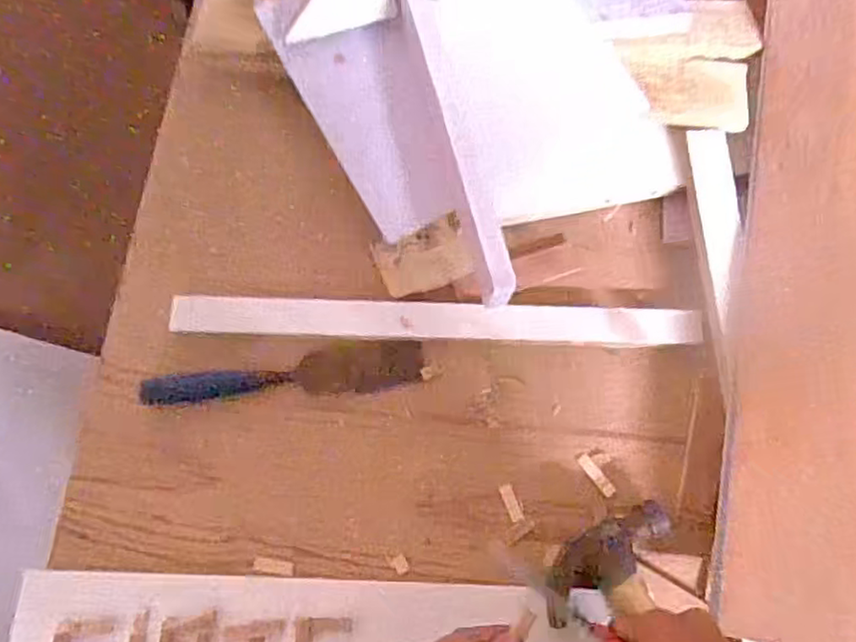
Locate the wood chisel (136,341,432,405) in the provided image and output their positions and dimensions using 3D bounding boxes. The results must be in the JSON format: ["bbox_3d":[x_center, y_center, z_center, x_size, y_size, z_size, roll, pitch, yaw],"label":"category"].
[{"bbox_3d":[-0.127,0.047,0.598,0.246,0.029,0.043,-6,73,-2],"label":"wood chisel"}]

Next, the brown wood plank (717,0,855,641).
[{"bbox_3d":[0.384,-0.052,0.598,0.187,0.026,0.652,8,77,11],"label":"brown wood plank"}]

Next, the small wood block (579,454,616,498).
[{"bbox_3d":[0.150,0.137,0.586,0.011,0.004,0.041,-36,76,-10],"label":"small wood block"}]

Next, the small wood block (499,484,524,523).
[{"bbox_3d":[0.074,0.160,0.583,0.012,0.004,0.033,-19,74,-6],"label":"small wood block"}]

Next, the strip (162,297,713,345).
[{"bbox_3d":[0.005,-0.001,0.612,0.481,0.013,0.037,2,73,1],"label":"strip"}]

